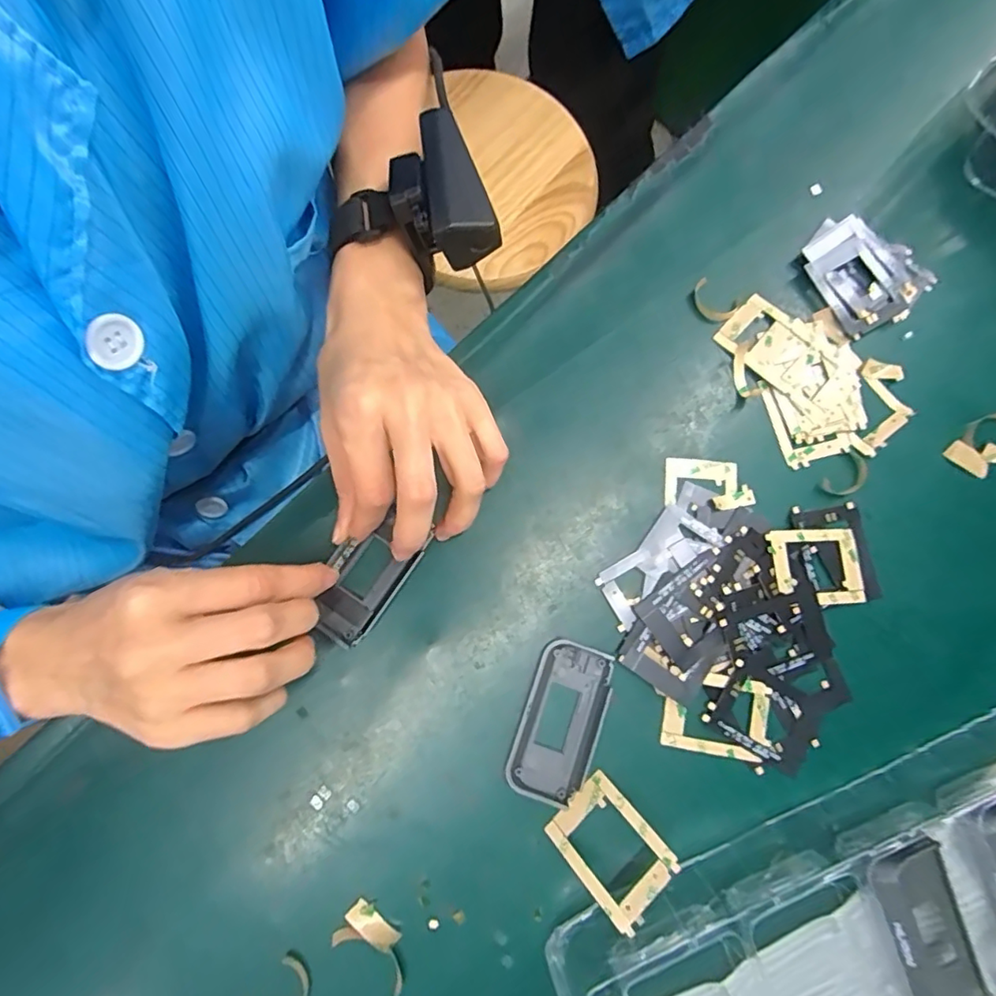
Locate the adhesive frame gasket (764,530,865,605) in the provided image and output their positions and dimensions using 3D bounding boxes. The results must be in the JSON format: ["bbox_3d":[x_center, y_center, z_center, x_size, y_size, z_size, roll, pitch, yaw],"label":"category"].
[{"bbox_3d":[0.170,0.037,0.293,0.052,0.004,0.039,-1,77,-10],"label":"adhesive frame gasket"}]

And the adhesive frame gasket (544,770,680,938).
[{"bbox_3d":[0.053,0.164,0.259,0.040,0.004,0.053,-42,56,-10],"label":"adhesive frame gasket"}]

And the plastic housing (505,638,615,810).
[{"bbox_3d":[0.031,0.112,0.279,0.040,0.005,0.077,18,79,2],"label":"plastic housing"}]

